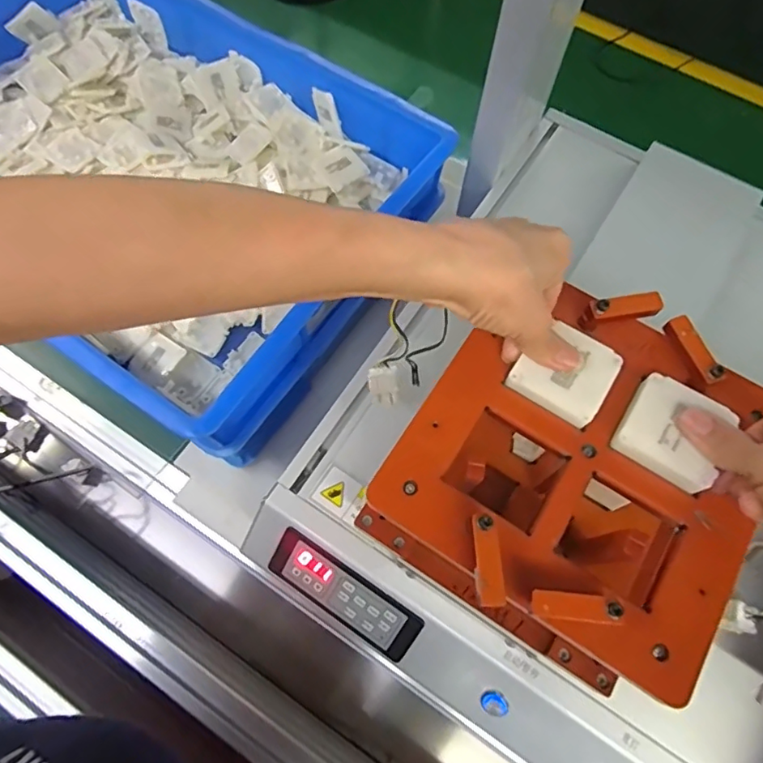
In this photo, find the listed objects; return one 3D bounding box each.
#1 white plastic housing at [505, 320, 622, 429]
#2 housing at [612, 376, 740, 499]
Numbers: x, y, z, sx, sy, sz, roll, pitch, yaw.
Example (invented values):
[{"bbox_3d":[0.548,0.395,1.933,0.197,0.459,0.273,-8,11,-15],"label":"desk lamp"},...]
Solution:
[{"bbox_3d":[0.108,-0.006,0.315,0.051,0.008,0.052,33,72,11],"label":"white plastic housing"},{"bbox_3d":[0.163,0.028,0.300,0.052,0.013,0.051,32,71,11],"label":"housing"}]

